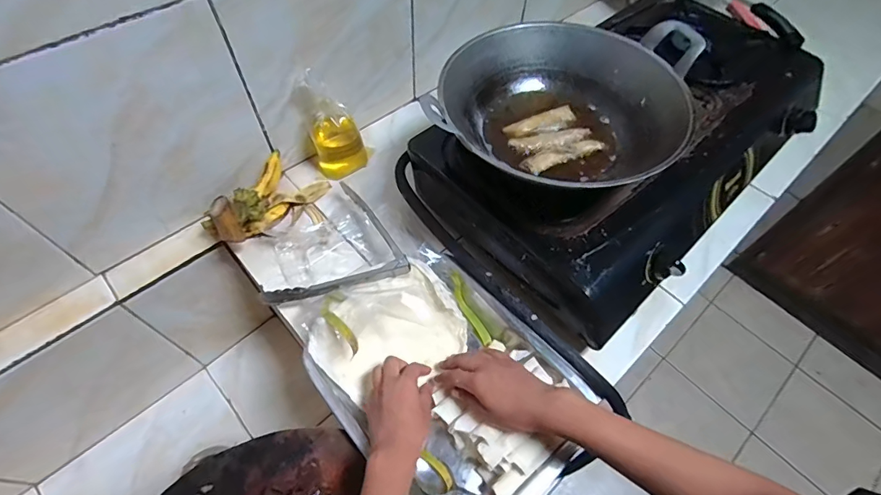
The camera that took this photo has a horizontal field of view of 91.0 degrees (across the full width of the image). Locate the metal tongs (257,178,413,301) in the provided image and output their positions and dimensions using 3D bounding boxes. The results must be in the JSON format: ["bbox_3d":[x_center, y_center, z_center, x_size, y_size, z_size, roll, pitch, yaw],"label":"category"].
[{"bbox_3d":[-0.120,0.008,0.604,0.169,0.032,0.213,16,57,19],"label":"metal tongs"}]

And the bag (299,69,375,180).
[{"bbox_3d":[-0.165,-0.197,0.692,0.088,0.159,0.059,-23,61,-16],"label":"bag"}]

